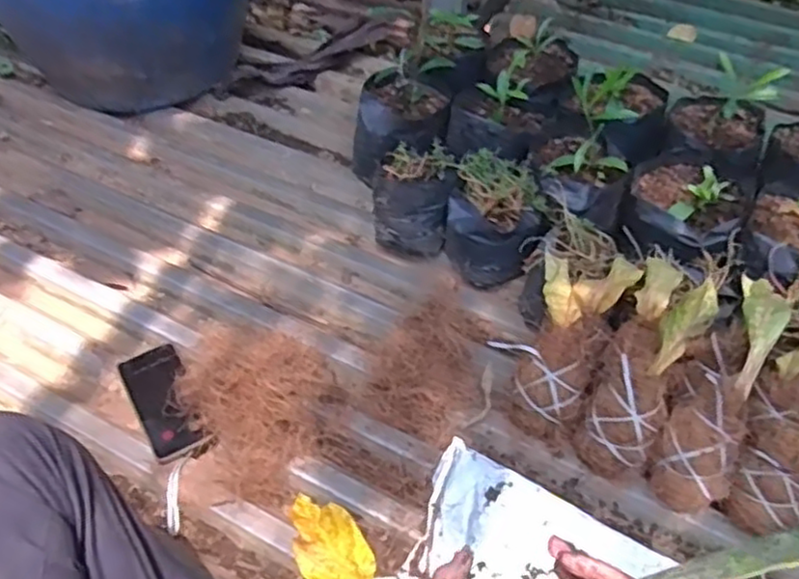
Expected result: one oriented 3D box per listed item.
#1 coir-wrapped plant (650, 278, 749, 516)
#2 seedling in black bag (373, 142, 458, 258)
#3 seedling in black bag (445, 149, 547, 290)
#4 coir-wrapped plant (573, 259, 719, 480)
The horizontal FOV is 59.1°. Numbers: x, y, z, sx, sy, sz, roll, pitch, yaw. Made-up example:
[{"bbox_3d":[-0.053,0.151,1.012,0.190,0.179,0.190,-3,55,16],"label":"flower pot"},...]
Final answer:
[{"bbox_3d":[0.362,0.111,0.783,0.081,0.104,0.285,25,86,20],"label":"coir-wrapped plant"},{"bbox_3d":[0.022,-0.129,1.051,0.114,0.144,0.106,0,52,0],"label":"seedling in black bag"},{"bbox_3d":[0.134,-0.094,1.008,0.137,0.141,0.128,20,54,15],"label":"seedling in black bag"},{"bbox_3d":[0.270,0.093,0.788,0.085,0.122,0.247,23,94,18],"label":"coir-wrapped plant"}]

